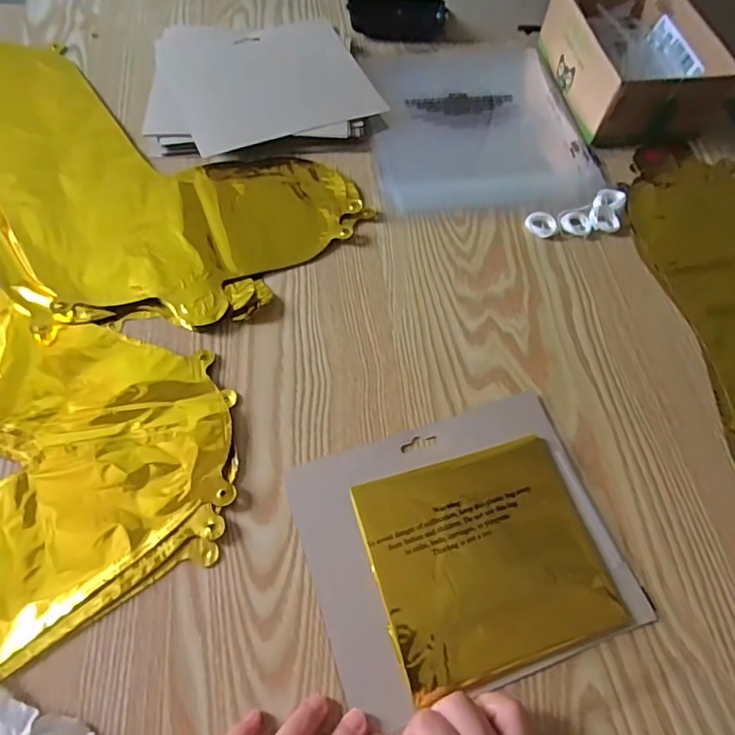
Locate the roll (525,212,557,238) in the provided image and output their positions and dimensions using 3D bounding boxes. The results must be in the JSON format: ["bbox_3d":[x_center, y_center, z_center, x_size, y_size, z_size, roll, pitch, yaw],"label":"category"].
[{"bbox_3d":[0.155,-0.128,0.485,0.027,0.008,0.023,28,63,12],"label":"roll"}]

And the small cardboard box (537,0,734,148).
[{"bbox_3d":[0.273,-0.330,0.568,0.135,0.068,0.202,-7,61,-7],"label":"small cardboard box"}]

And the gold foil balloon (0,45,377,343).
[{"bbox_3d":[-0.241,-0.188,0.494,0.421,0.023,0.260,39,66,18],"label":"gold foil balloon"}]

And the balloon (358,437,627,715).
[{"bbox_3d":[0.076,0.119,0.346,0.141,0.007,0.128,-14,62,-11],"label":"balloon"}]

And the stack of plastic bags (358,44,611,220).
[{"bbox_3d":[0.106,-0.262,0.566,0.217,0.010,0.258,-7,61,-7],"label":"stack of plastic bags"}]

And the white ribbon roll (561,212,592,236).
[{"bbox_3d":[0.188,-0.129,0.488,0.026,0.004,0.025,1,60,-2],"label":"white ribbon roll"}]

